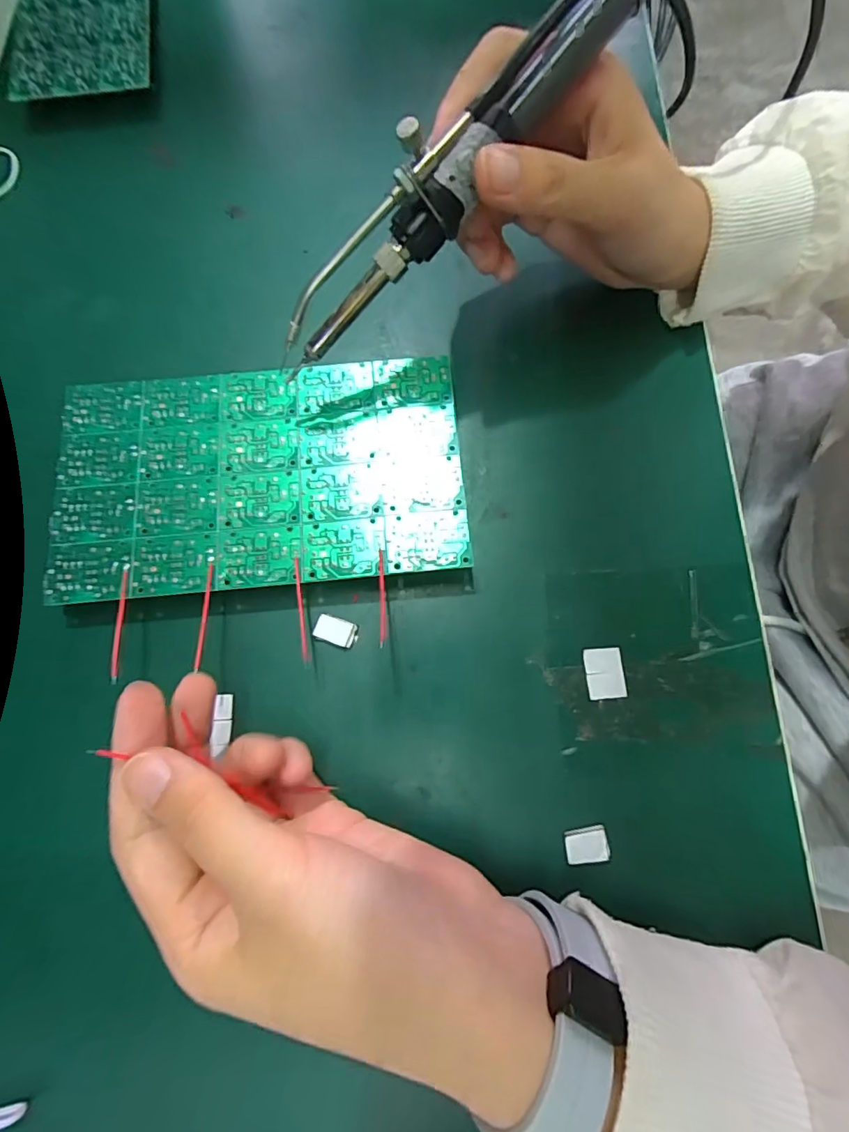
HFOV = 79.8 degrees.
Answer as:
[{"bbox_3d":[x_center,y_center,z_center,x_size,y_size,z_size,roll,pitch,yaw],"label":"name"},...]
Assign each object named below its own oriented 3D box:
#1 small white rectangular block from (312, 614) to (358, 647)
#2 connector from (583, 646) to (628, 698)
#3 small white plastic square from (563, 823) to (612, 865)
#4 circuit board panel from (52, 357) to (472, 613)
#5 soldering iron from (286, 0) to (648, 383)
[{"bbox_3d":[-0.037,0.027,0.213,0.018,0.004,0.011,18,76,7],"label":"small white rectangular block"},{"bbox_3d":[0.074,0.043,0.206,0.015,0.004,0.020,-4,74,1],"label":"connector"},{"bbox_3d":[0.060,0.104,0.189,0.016,0.004,0.011,-8,74,0],"label":"small white plastic square"},{"bbox_3d":[-0.072,-0.041,0.220,0.172,0.004,0.101,-5,74,0],"label":"circuit board panel"},{"bbox_3d":[0.018,-0.147,0.170,0.195,0.035,0.016,-41,77,15],"label":"soldering iron"}]

